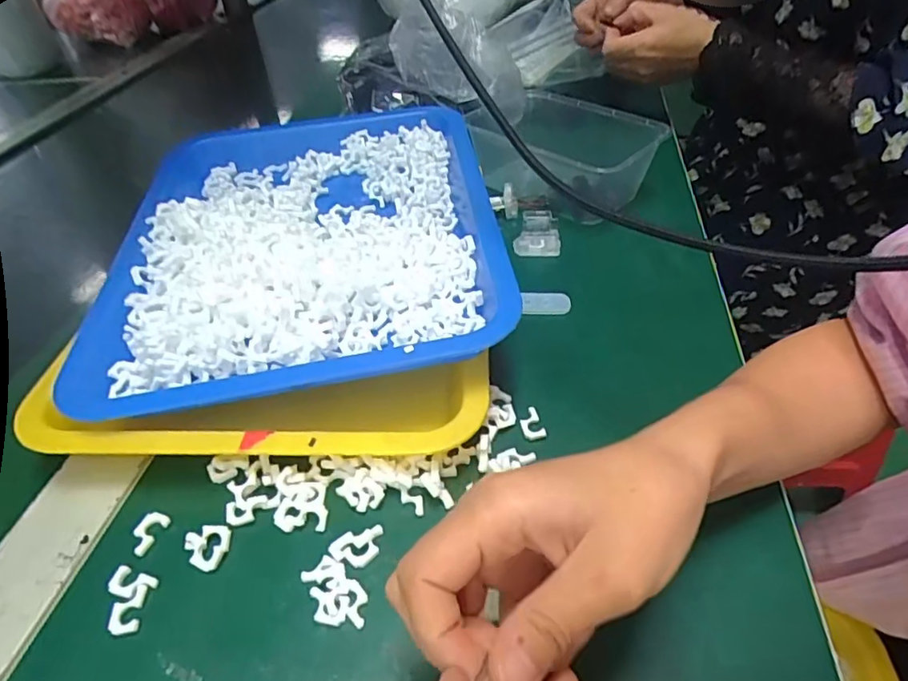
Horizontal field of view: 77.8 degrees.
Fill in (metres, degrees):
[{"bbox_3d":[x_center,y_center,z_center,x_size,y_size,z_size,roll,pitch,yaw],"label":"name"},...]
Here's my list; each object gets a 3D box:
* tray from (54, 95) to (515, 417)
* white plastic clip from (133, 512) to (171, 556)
[{"bbox_3d":[-0.114,-0.089,0.423,0.280,0.037,0.347,-8,42,-2],"label":"tray"},{"bbox_3d":[-0.157,0.098,0.288,0.014,0.004,0.022,13,44,17],"label":"white plastic clip"}]

